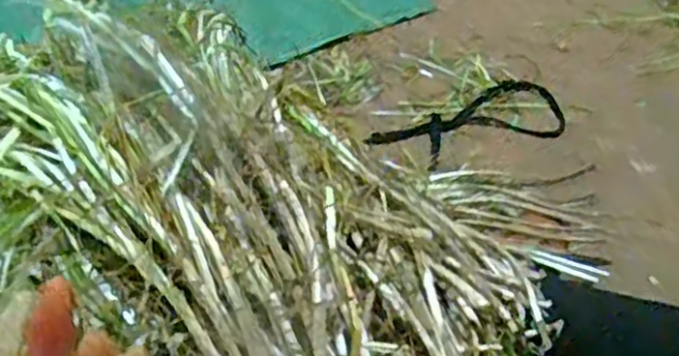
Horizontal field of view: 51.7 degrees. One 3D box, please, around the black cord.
[{"bbox_3d":[0.216,-0.082,1.157,0.345,0.022,0.133,-20,52,-19],"label":"black cord"}]

